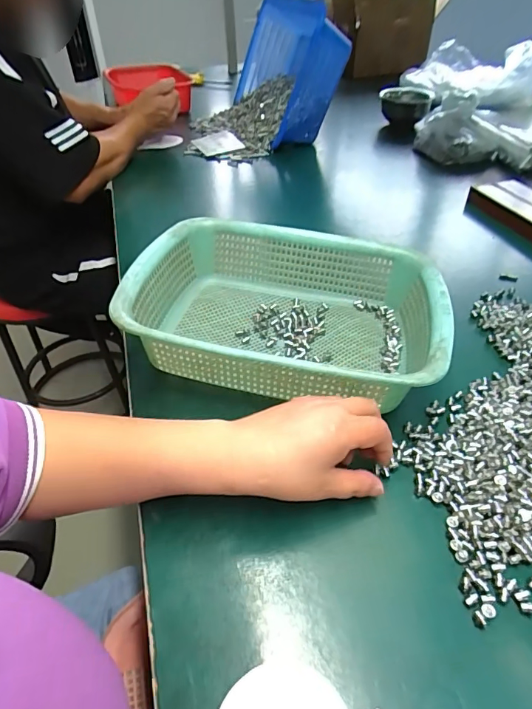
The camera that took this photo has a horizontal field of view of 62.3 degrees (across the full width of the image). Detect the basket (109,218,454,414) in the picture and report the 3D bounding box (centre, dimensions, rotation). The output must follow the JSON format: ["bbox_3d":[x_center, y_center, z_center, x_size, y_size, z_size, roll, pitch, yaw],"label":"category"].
[{"bbox_3d":[0.023,-0.044,0.444,0.288,0.083,0.216,8,43,8],"label":"basket"}]

